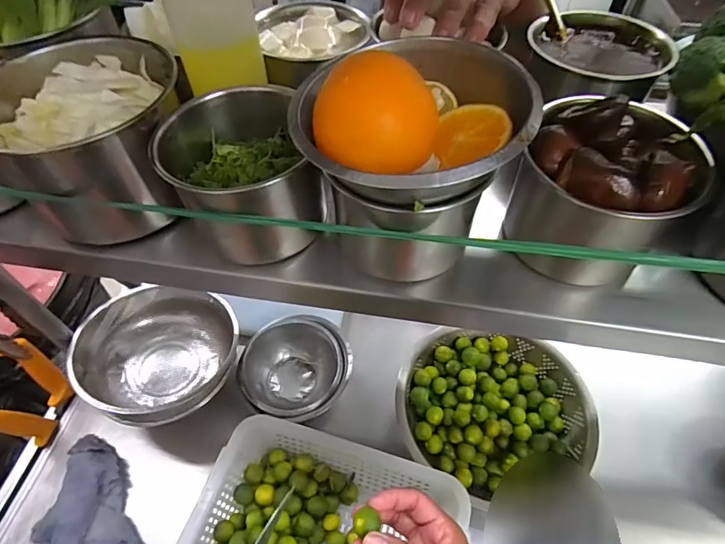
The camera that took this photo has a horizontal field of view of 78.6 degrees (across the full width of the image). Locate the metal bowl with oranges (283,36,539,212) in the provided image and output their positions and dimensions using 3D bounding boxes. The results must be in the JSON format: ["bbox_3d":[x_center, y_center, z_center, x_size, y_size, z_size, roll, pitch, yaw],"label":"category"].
[{"bbox_3d":[0.033,-0.087,0.275,0.139,0.075,0.119,-18,55,-12],"label":"metal bowl with oranges"}]

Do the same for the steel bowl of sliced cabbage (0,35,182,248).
[{"bbox_3d":[-0.223,-0.109,0.375,0.150,0.109,0.146,-1,53,1],"label":"steel bowl of sliced cabbage"}]

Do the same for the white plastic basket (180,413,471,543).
[{"bbox_3d":[-0.048,0.335,0.543,0.305,0.091,0.240,14,55,12],"label":"white plastic basket"}]

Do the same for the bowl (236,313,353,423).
[{"bbox_3d":[-0.101,0.153,0.691,0.160,0.080,0.160,-1,53,1],"label":"bowl"}]

